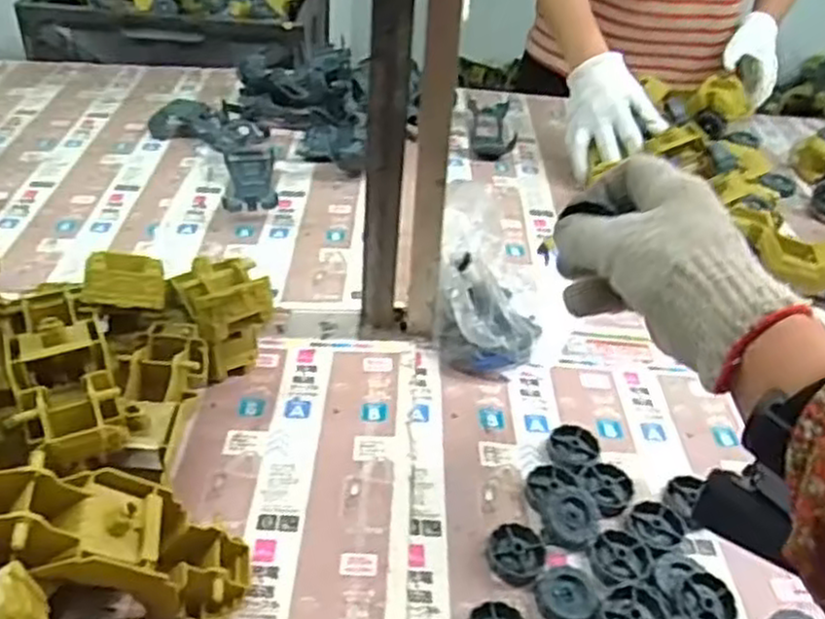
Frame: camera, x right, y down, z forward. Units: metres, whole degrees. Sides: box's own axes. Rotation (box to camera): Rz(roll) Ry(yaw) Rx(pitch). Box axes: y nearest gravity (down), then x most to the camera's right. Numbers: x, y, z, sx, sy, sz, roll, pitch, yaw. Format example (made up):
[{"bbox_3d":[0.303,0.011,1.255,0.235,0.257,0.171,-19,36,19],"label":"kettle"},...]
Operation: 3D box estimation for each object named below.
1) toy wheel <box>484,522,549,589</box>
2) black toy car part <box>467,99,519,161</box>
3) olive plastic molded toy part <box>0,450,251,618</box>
[{"bbox_3d":[0.068,0.156,0.486,0.037,0.010,0.046,21,40,18],"label":"toy wheel"},{"bbox_3d":[0.101,-0.230,0.960,0.053,0.032,0.108,3,38,-4],"label":"black toy car part"},{"bbox_3d":[-0.167,0.126,0.406,0.178,0.048,0.062,29,25,-30],"label":"olive plastic molded toy part"}]

